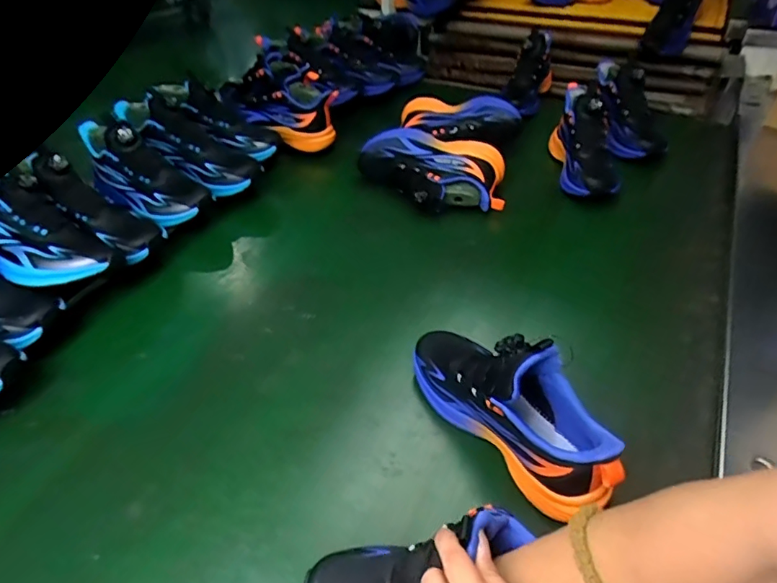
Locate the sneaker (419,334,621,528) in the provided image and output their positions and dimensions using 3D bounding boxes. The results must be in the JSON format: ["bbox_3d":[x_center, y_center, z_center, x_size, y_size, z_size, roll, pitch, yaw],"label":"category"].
[{"bbox_3d":[0.116,0.093,0.486,0.078,0.146,0.233,-32,49,-25],"label":"sneaker"}]

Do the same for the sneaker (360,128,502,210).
[{"bbox_3d":[0.074,-0.203,0.868,0.270,0.097,0.144,19,48,23],"label":"sneaker"}]

